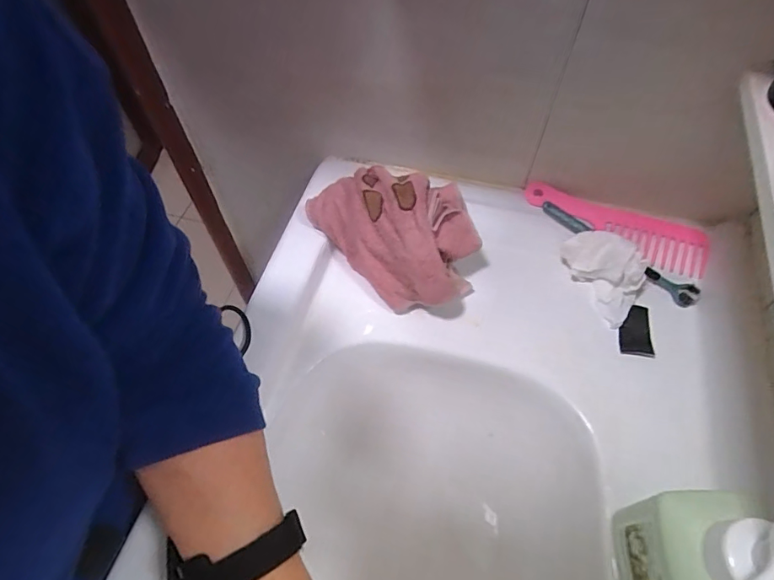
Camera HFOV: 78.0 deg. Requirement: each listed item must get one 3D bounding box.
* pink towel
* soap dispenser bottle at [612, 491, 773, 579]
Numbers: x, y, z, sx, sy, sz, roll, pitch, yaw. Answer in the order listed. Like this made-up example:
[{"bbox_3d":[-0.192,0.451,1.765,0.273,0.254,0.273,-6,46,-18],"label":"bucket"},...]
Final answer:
[{"bbox_3d":[0.014,-0.069,0.509,0.113,0.090,0.187,-40,66,-21],"label":"pink towel"},{"bbox_3d":[0.212,0.180,0.307,0.064,0.171,0.090,4,59,3],"label":"soap dispenser bottle"}]

